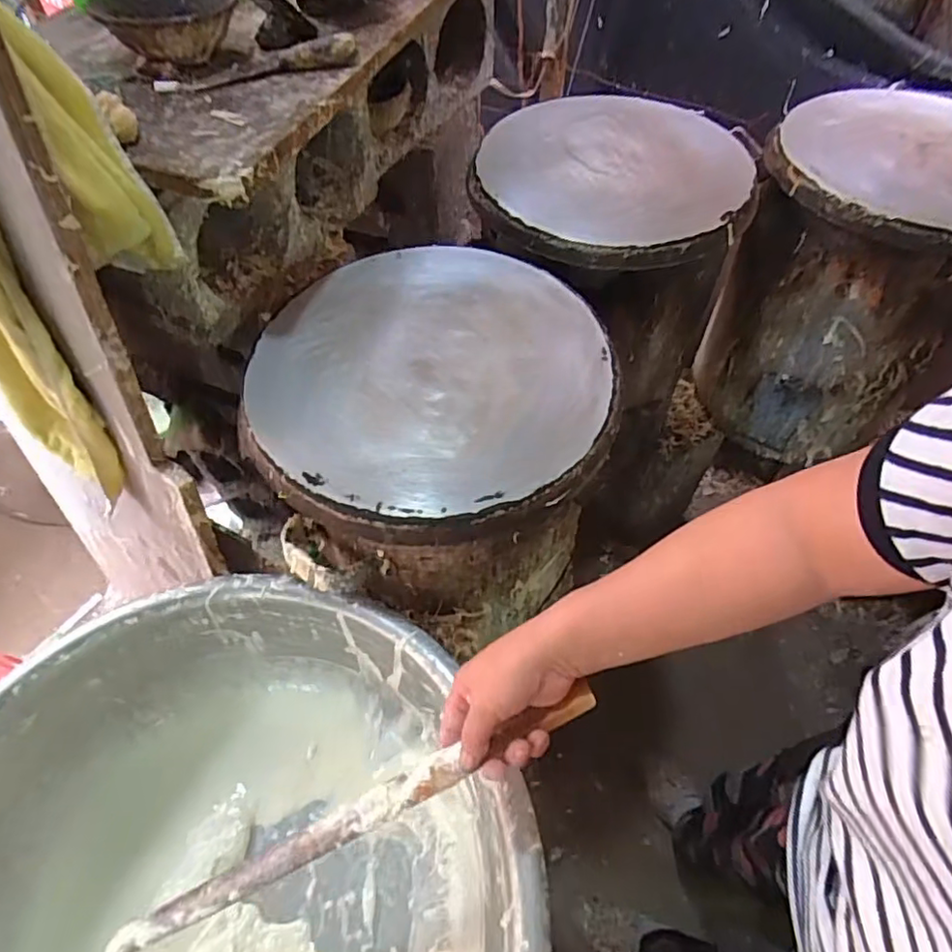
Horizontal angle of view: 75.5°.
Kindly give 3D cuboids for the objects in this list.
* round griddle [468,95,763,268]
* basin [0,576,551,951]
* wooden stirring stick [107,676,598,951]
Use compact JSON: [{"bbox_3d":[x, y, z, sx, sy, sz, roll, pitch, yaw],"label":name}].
[{"bbox_3d":[0.191,-0.421,0.845,0.362,0.035,0.381,27,60,17],"label":"round griddle"},{"bbox_3d":[-0.237,0.412,0.582,0.562,0.242,0.557,0,56,0],"label":"basin"},{"bbox_3d":[-0.093,0.261,0.466,0.405,0.009,0.026,-28,60,0],"label":"wooden stirring stick"}]

